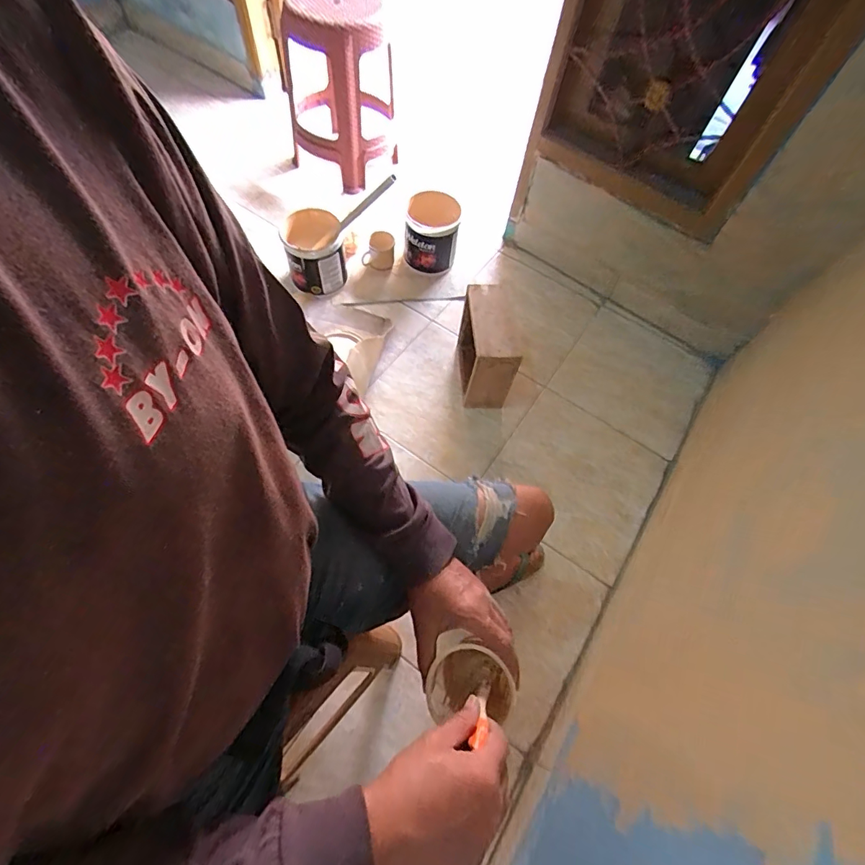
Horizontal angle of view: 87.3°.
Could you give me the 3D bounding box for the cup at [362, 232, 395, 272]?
[{"bbox_3d":[-0.164,-0.569,1.409,0.093,0.080,0.082,1,63,-5],"label":"cup"}]

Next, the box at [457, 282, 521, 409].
[{"bbox_3d":[0.136,-0.225,1.196,0.114,0.257,0.245,0,63,-5],"label":"box"}]

